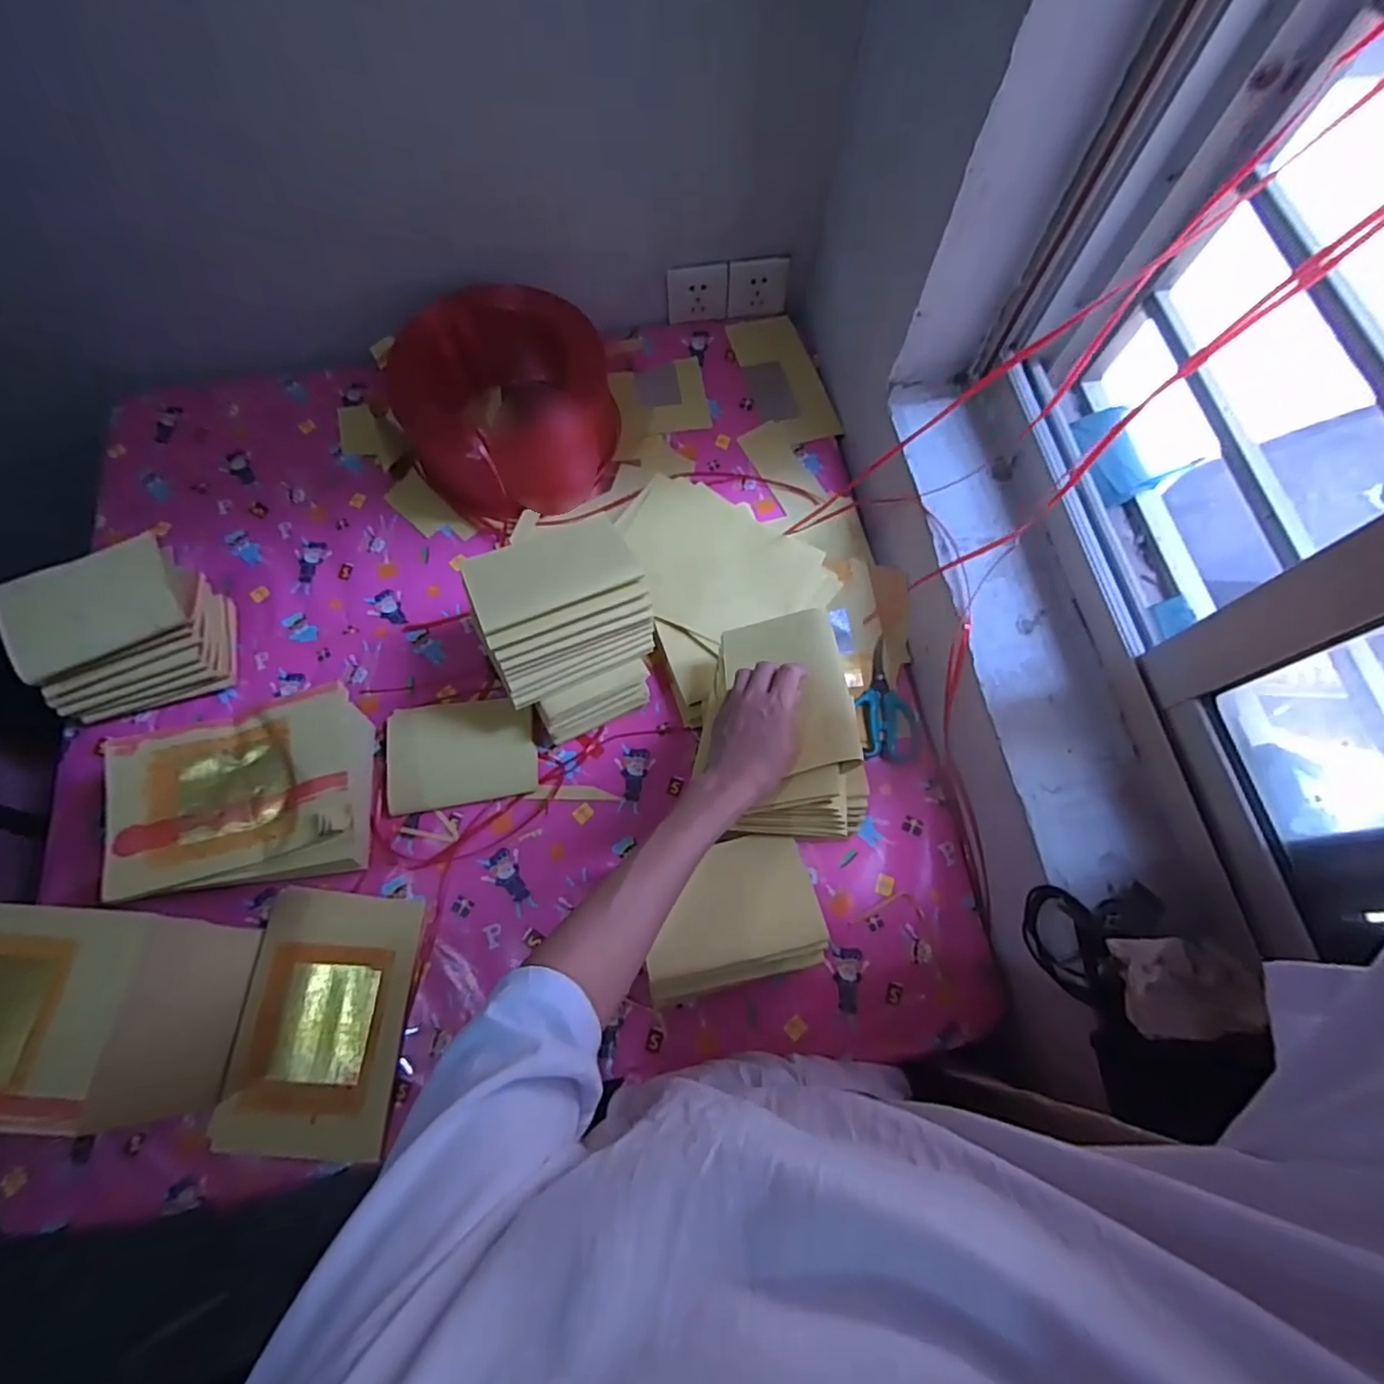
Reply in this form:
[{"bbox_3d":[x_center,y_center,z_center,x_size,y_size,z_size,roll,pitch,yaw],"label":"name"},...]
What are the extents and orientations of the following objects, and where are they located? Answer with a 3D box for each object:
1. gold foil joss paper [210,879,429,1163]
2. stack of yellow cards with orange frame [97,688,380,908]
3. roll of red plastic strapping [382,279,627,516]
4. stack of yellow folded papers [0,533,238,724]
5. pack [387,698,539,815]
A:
[{"bbox_3d":[-0.372,0.330,0.649,0.164,0.018,0.235,4,70,0],"label":"gold foil joss paper"},{"bbox_3d":[-0.452,0.115,0.672,0.234,0.108,0.176,-14,71,-6],"label":"stack of yellow cards with orange frame"},{"bbox_3d":[-0.224,-0.358,0.796,0.245,0.172,0.215,-19,72,-8],"label":"roll of red plastic strapping"},{"bbox_3d":[-0.632,-0.069,0.710,0.175,0.150,0.123,-19,72,-8],"label":"stack of yellow folded papers"},{"bbox_3d":[-0.263,0.070,0.736,0.162,0.030,0.118,-7,71,-4],"label":"pack"}]

